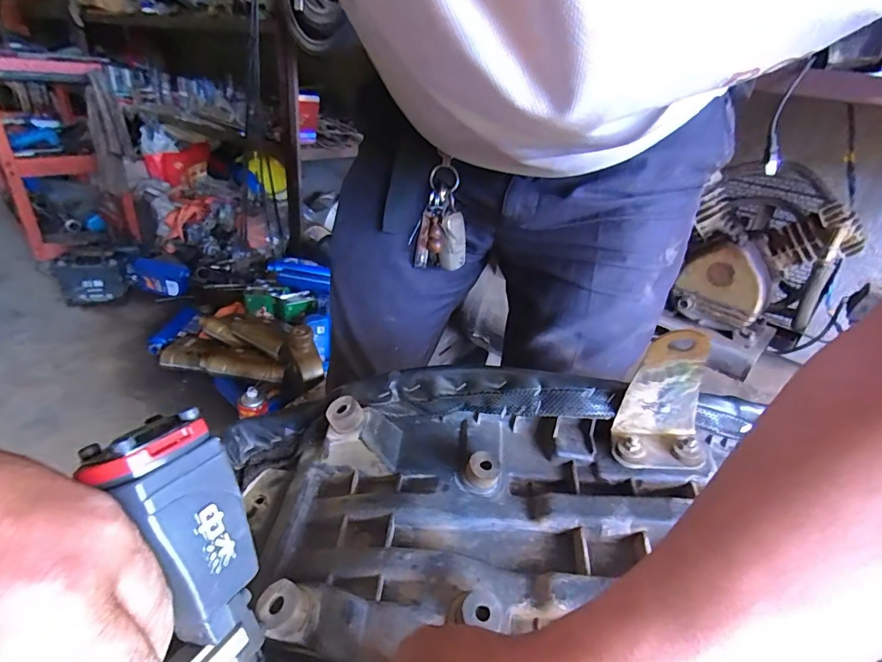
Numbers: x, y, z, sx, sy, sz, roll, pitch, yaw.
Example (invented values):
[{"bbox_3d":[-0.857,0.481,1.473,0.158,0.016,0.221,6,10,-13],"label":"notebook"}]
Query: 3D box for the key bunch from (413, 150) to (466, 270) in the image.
[{"bbox_3d":[0.002,-0.123,0.509,0.059,0.106,0.049,6,31,1],"label":"key bunch"}]

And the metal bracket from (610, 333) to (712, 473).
[{"bbox_3d":[0.168,0.050,0.328,0.063,0.108,0.033,8,31,3],"label":"metal bracket"}]

